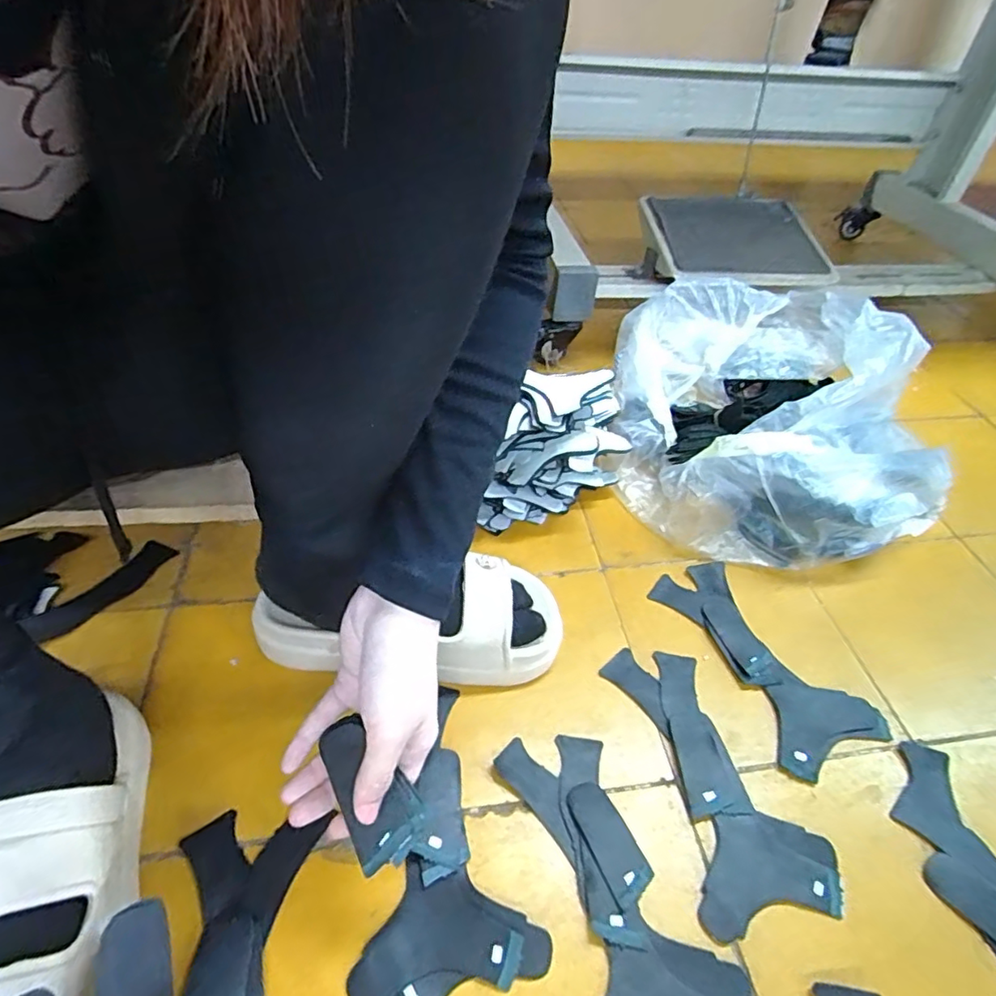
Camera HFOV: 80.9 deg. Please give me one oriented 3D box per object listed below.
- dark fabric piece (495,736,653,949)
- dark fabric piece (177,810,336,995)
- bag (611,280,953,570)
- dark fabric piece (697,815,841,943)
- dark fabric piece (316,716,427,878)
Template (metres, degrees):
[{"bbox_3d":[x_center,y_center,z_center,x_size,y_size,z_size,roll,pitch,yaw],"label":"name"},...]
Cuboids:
[{"bbox_3d":[0.063,0.226,0.411,0.070,0.007,0.139,-21,50,-23],"label":"dark fabric piece"},{"bbox_3d":[-0.166,0.260,0.349,0.083,0.017,0.127,4,45,-1],"label":"dark fabric piece"},{"bbox_3d":[0.299,-0.103,0.649,0.312,0.186,0.344,4,45,0],"label":"bag"},{"bbox_3d":[0.181,0.253,0.388,0.091,0.004,0.075,9,45,4],"label":"dark fabric piece"},{"bbox_3d":[-0.074,0.167,0.332,0.039,0.015,0.078,-27,73,-27],"label":"dark fabric piece"}]

